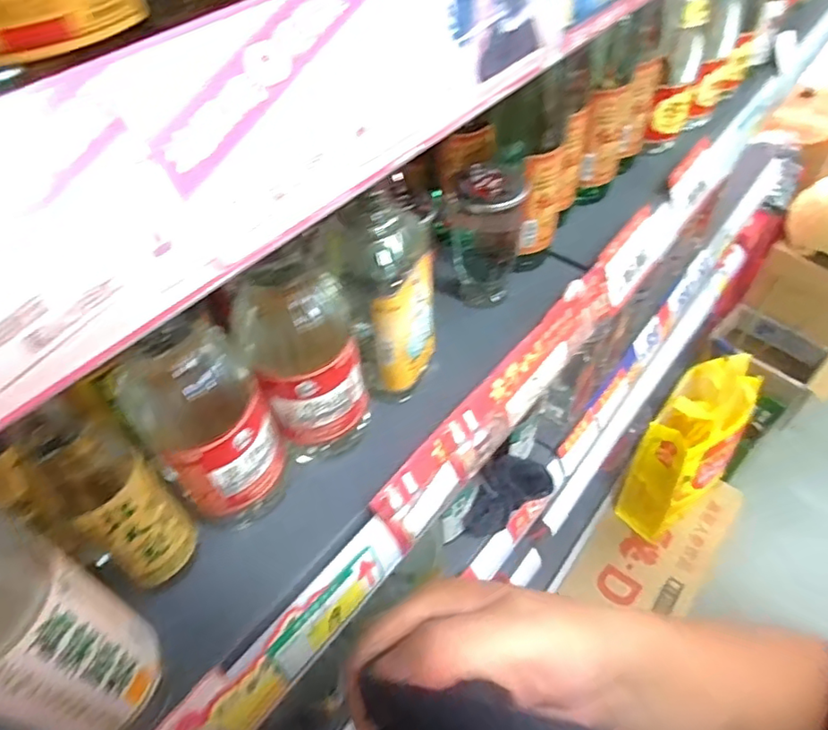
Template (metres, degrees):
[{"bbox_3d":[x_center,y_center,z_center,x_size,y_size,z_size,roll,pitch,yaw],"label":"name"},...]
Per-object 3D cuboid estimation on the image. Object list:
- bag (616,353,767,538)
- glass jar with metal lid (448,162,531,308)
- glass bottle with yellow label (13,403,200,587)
[{"bbox_3d":[0.612,0.183,1.309,0.154,0.381,0.296,32,59,27],"label":"bag"},{"bbox_3d":[0.062,-0.108,0.505,0.059,0.119,0.051,10,52,12],"label":"glass jar with metal lid"},{"bbox_3d":[-0.166,0.078,0.328,0.049,0.130,0.039,-35,56,-22],"label":"glass bottle with yellow label"}]

